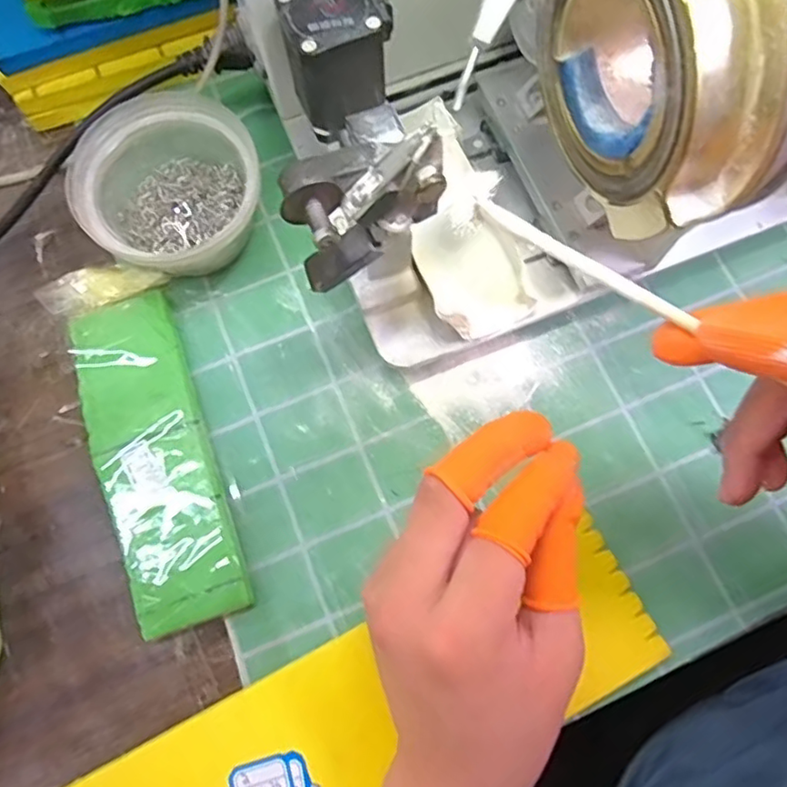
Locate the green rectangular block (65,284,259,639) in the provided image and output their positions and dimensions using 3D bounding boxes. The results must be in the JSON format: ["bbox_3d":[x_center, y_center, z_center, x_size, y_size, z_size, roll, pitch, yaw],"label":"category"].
[{"bbox_3d":[-0.127,0.032,0.315,0.056,0.016,0.178,-20,74,-5],"label":"green rectangular block"}]

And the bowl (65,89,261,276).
[{"bbox_3d":[-0.124,-0.115,0.339,0.094,0.053,0.088,0,74,1],"label":"bowl"}]

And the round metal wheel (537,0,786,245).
[{"bbox_3d":[0.092,-0.114,0.199,0.049,0.094,0.105,-22,76,-6],"label":"round metal wheel"}]

